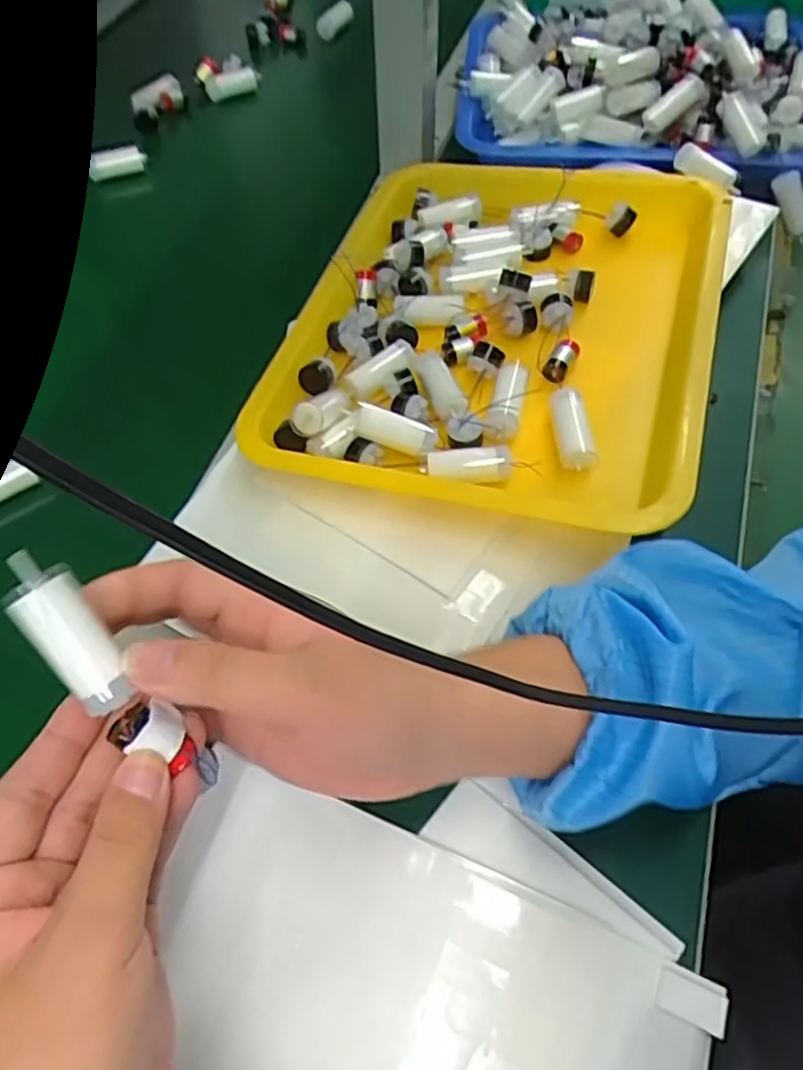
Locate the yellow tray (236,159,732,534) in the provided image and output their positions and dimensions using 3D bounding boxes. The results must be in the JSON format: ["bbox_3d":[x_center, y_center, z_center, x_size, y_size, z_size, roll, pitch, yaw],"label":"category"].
[{"bbox_3d":[0.066,-0.150,0.470,0.266,0.044,0.335,15,60,11],"label":"yellow tray"}]

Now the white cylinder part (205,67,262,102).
[{"bbox_3d":[-0.171,-0.459,0.723,0.062,0.018,0.025,-3,57,16],"label":"white cylinder part"}]

